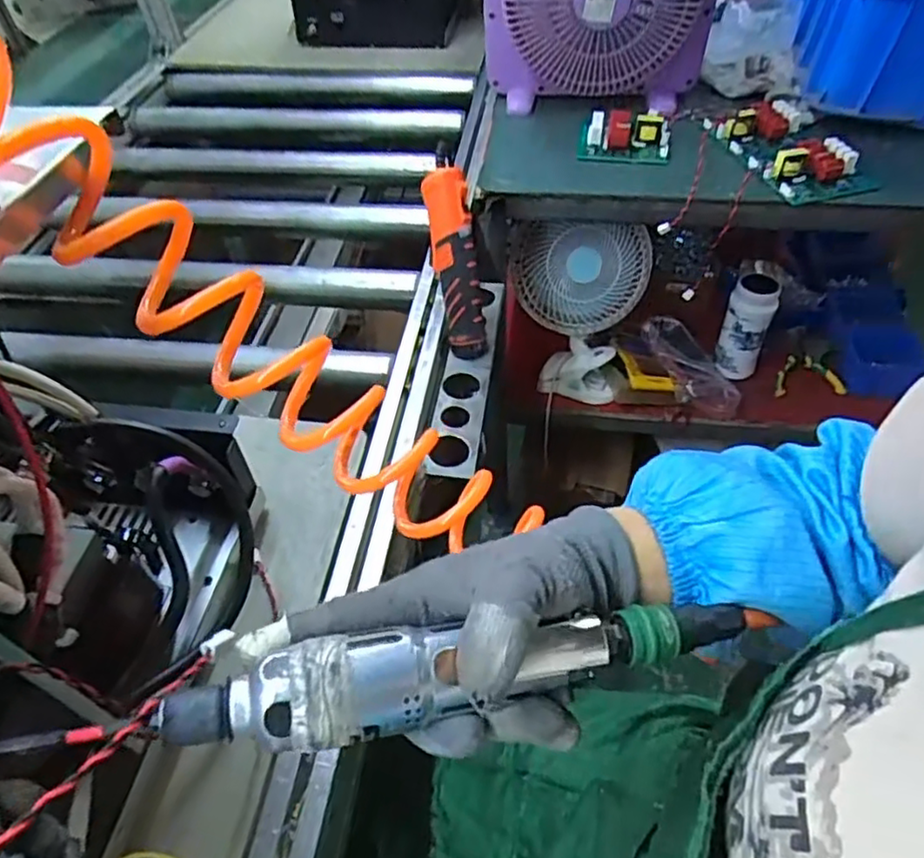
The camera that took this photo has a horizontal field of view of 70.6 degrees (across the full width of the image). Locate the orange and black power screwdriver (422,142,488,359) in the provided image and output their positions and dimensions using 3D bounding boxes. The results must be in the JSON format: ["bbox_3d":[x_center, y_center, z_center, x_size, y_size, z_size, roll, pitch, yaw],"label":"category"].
[{"bbox_3d":[-0.007,-0.182,0.703,0.046,0.212,0.041,-11,17,-7],"label":"orange and black power screwdriver"}]

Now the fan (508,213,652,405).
[{"bbox_3d":[0.190,-0.203,1.069,0.216,0.344,0.126,-1,43,2],"label":"fan"}]

